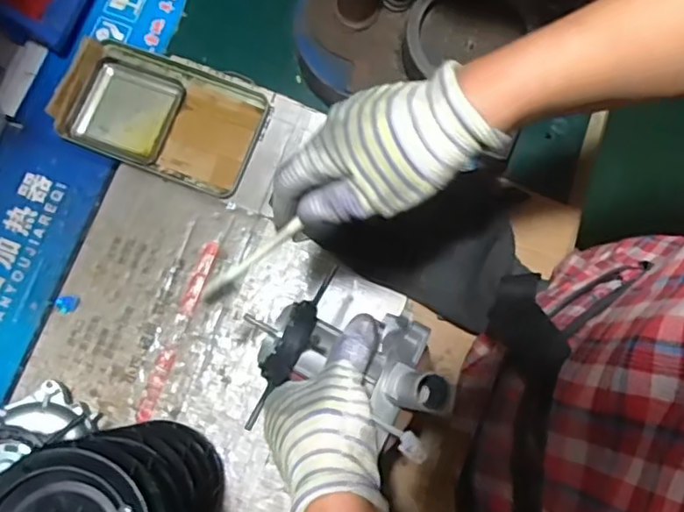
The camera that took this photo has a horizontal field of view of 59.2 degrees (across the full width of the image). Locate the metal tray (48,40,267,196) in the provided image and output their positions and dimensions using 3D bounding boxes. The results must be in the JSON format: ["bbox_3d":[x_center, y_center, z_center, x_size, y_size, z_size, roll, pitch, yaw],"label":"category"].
[{"bbox_3d":[-0.179,-0.144,0.613,0.188,0.022,0.118,19,78,4],"label":"metal tray"}]

